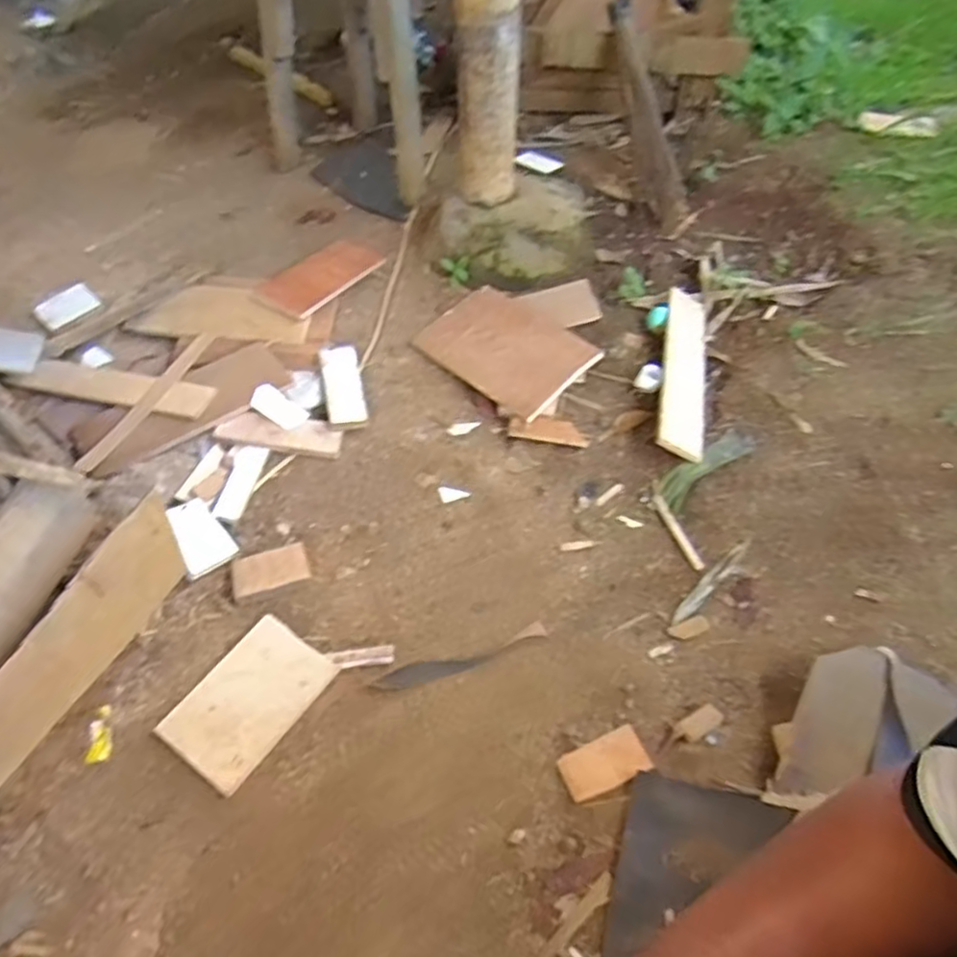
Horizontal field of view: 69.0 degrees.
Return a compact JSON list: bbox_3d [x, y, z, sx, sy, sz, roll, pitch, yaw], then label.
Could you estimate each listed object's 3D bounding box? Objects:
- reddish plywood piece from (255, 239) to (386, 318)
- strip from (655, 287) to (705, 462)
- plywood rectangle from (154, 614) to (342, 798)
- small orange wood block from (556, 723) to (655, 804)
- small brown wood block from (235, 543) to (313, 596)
[{"bbox_3d":[-0.279,-0.367,1.260,0.098,0.014,0.221,39,58,7],"label":"reddish plywood piece"},{"bbox_3d":[0.326,-0.180,1.106,0.067,0.015,0.381,18,48,0],"label":"strip"},{"bbox_3d":[-0.270,0.257,0.820,0.126,0.004,0.178,26,57,24],"label":"plywood rectangle"},{"bbox_3d":[0.135,0.306,0.748,0.090,0.013,0.050,-21,51,-13],"label":"small orange wood block"},{"bbox_3d":[-0.276,0.119,0.926,0.097,0.011,0.060,-18,51,-10],"label":"small brown wood block"}]

